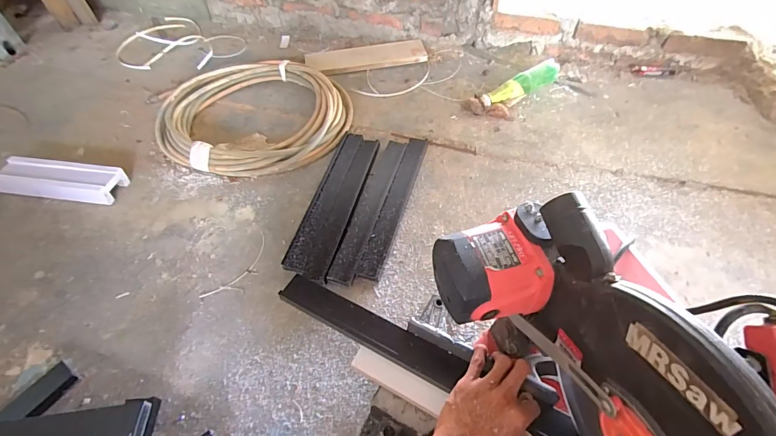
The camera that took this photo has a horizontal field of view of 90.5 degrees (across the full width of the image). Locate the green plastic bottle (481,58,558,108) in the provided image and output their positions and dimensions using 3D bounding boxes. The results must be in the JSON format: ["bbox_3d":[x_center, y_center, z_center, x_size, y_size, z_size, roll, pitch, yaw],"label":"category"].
[{"bbox_3d":[0.354,-0.346,1.015,0.229,0.075,0.054,-23,57,-15],"label":"green plastic bottle"}]

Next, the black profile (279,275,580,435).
[{"bbox_3d":[0.042,0.186,0.519,0.436,0.029,0.051,24,58,17],"label":"black profile"}]

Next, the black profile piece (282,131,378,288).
[{"bbox_3d":[-0.109,-0.044,0.825,0.094,0.017,0.390,12,55,9],"label":"black profile piece"}]

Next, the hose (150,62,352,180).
[{"bbox_3d":[-0.341,-0.272,0.980,0.478,0.052,0.422,19,57,14],"label":"hose"}]

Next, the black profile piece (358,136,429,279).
[{"bbox_3d":[0.019,-0.039,0.822,0.047,0.014,0.389,14,55,10],"label":"black profile piece"}]

